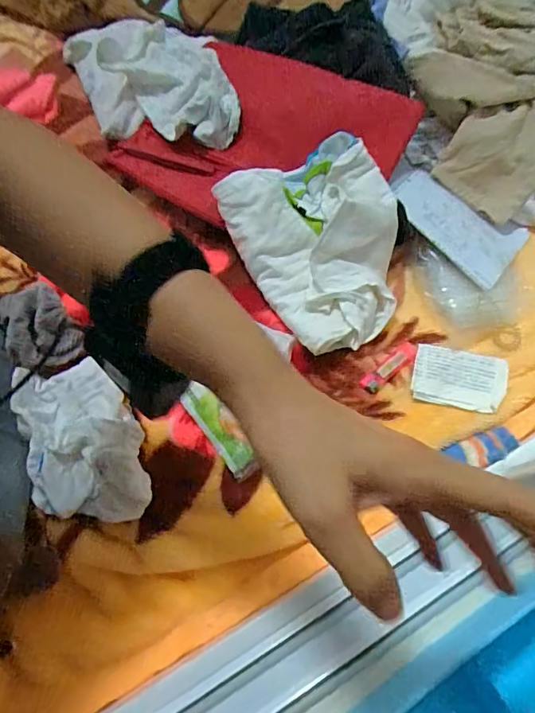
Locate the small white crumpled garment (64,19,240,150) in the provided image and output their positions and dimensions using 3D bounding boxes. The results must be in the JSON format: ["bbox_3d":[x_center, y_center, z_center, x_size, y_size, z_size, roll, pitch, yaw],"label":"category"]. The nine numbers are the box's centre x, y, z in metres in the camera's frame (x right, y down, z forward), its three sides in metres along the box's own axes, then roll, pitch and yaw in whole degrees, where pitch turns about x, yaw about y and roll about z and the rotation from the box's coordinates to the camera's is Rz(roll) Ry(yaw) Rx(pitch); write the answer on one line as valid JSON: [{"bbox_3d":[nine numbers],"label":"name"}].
[{"bbox_3d":[-0.162,-0.390,0.671,0.202,0.070,0.279,-17,70,-11],"label":"small white crumpled garment"}]

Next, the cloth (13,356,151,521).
[{"bbox_3d":[-0.189,0.088,0.494,0.125,0.059,0.163,-8,69,-7],"label":"cloth"}]

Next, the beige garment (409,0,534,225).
[{"bbox_3d":[0.303,-0.355,0.650,0.216,0.114,0.287,28,69,7],"label":"beige garment"}]

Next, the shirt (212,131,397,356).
[{"bbox_3d":[0.064,-0.133,0.577,0.183,0.096,0.243,-23,71,-13],"label":"shirt"}]

